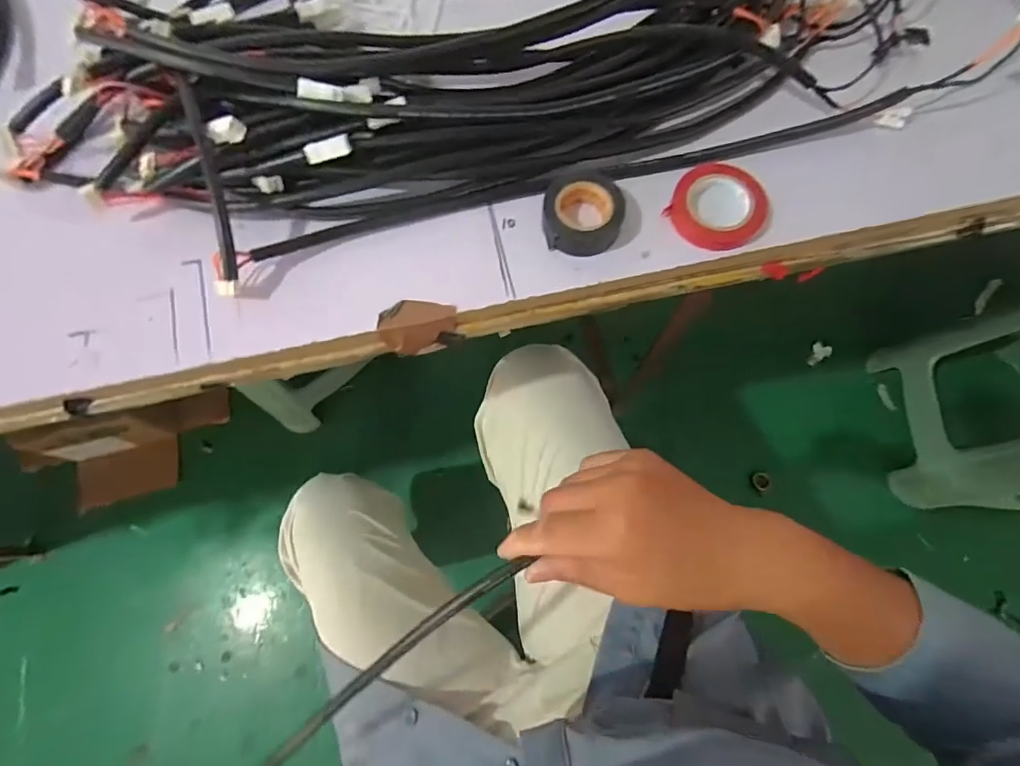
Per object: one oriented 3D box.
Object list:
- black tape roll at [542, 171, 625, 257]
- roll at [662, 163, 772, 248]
[{"bbox_3d":[0.048,-0.110,0.322,0.051,0.023,0.049,0,73,0],"label":"black tape roll"},{"bbox_3d":[0.139,-0.118,0.328,0.060,0.012,0.061,0,73,1],"label":"roll"}]

